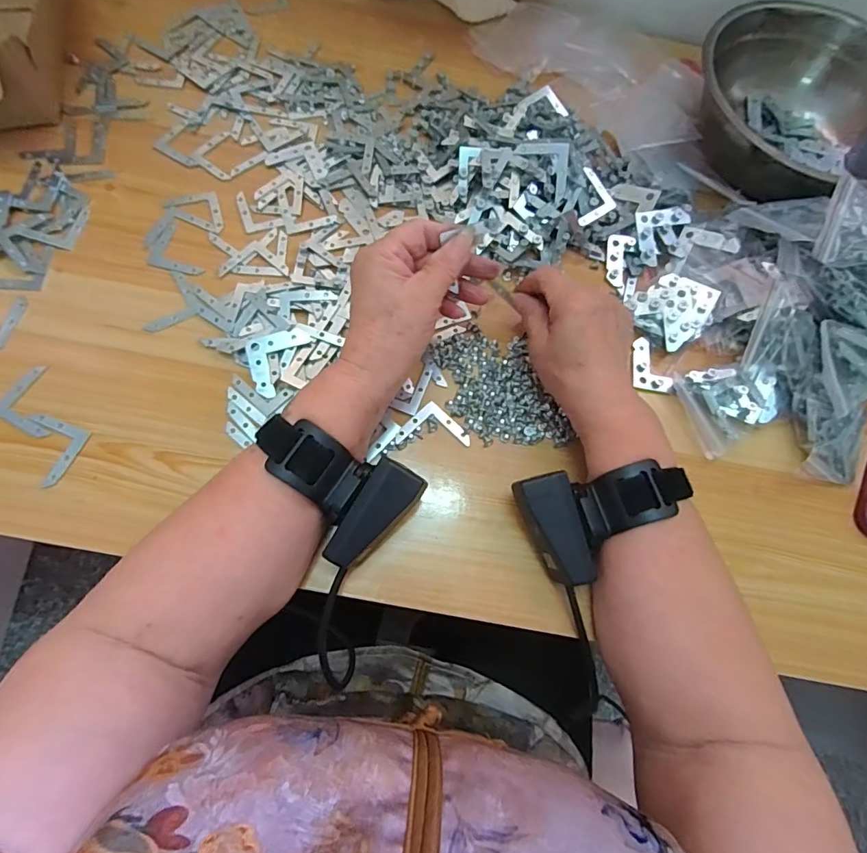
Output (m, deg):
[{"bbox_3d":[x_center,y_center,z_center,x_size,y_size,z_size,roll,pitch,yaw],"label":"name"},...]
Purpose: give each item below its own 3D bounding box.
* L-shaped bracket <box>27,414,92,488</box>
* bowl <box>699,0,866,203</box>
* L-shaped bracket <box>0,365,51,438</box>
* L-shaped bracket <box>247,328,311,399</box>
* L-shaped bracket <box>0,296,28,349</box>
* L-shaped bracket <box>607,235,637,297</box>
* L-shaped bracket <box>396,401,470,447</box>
[{"bbox_3d":[-0.254,0.014,0.312,0.041,0.004,0.040,24,71,3],"label":"L-shaped bracket"},{"bbox_3d":[0.332,-0.275,0.426,0.198,0.072,0.198,0,69,0],"label":"bowl"},{"bbox_3d":[-0.268,-0.018,0.321,0.044,0.004,0.042,28,71,5],"label":"L-shaped bracket"},{"bbox_3d":[-0.110,-0.048,0.344,0.044,0.005,0.045,-12,73,-9],"label":"L-shaped bracket"},{"bbox_3d":[-0.319,-0.077,0.342,0.040,0.004,0.042,12,69,-2],"label":"L-shaped bracket"},{"bbox_3d":[0.153,-0.137,0.394,0.021,0.005,0.049,16,70,0],"label":"L-shaped bracket"},{"bbox_3d":[0.001,-0.002,0.344,0.051,0.004,0.032,6,71,-3],"label":"L-shaped bracket"}]

